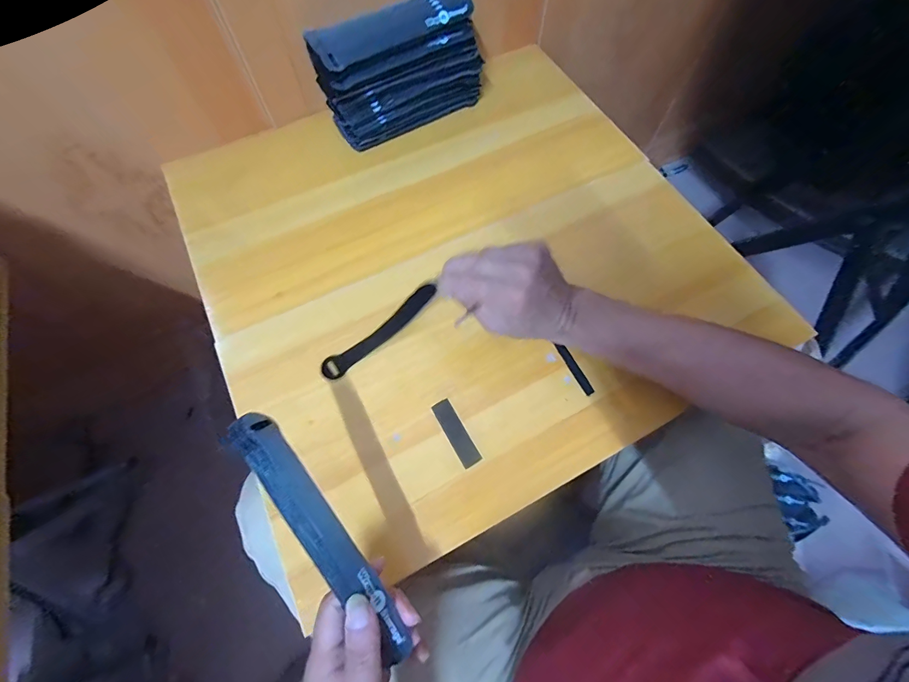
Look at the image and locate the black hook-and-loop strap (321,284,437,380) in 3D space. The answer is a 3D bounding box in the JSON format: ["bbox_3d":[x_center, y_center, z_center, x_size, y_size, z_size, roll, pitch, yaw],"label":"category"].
[{"bbox_3d":[-0.080,-0.012,0.435,0.152,0.007,0.024,-41,76,-13],"label":"black hook-and-loop strap"}]

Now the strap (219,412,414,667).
[{"bbox_3d":[-0.091,0.136,0.274,0.026,0.019,0.195,-35,89,-13],"label":"strap"}]

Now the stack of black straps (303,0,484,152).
[{"bbox_3d":[-0.071,-0.355,0.511,0.207,0.109,0.090,-28,70,-12],"label":"stack of black straps"}]

